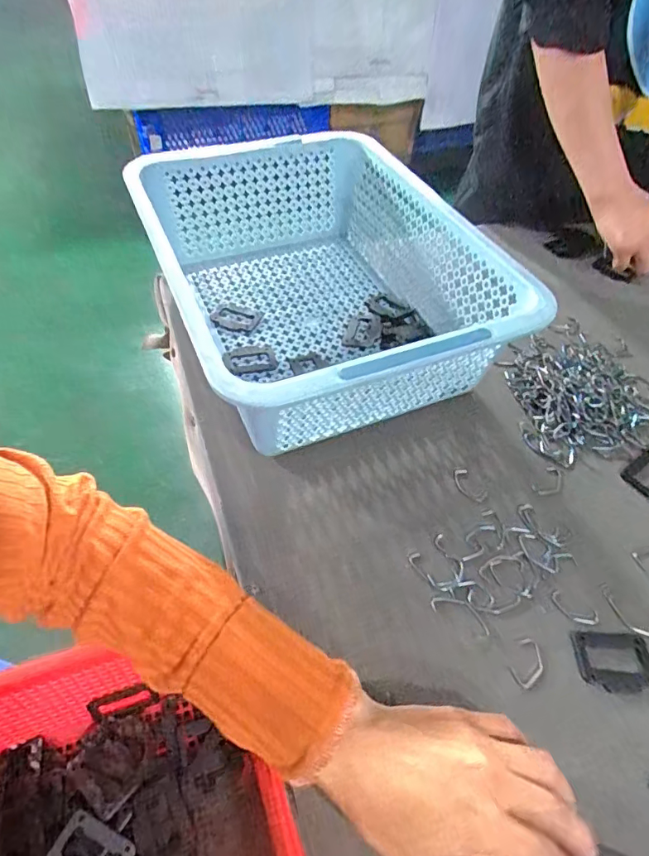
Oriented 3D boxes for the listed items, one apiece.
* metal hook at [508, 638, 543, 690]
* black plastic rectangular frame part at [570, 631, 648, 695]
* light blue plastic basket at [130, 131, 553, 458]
[{"bbox_3d":[0.141,0.163,0.336,0.020,0.004,0.033,26,53,16],"label":"metal hook"},{"bbox_3d":[0.201,0.162,0.335,0.051,0.004,0.038,4,50,-2],"label":"black plastic rectangular frame part"},{"bbox_3d":[-0.014,-0.161,0.500,0.287,0.115,0.404,-16,54,-18],"label":"light blue plastic basket"}]

